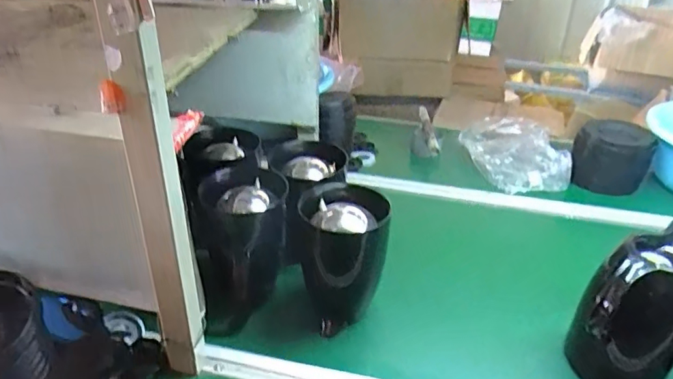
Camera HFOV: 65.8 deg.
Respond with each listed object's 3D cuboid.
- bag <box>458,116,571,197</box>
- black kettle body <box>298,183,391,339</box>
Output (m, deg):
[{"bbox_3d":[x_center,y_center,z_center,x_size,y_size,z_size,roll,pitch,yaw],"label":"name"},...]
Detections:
[{"bbox_3d":[0.406,-0.100,1.214,0.191,0.078,0.296,0,31,-3],"label":"bag"},{"bbox_3d":[0.007,0.102,0.772,0.124,0.177,0.120,-4,31,-9],"label":"black kettle body"}]

